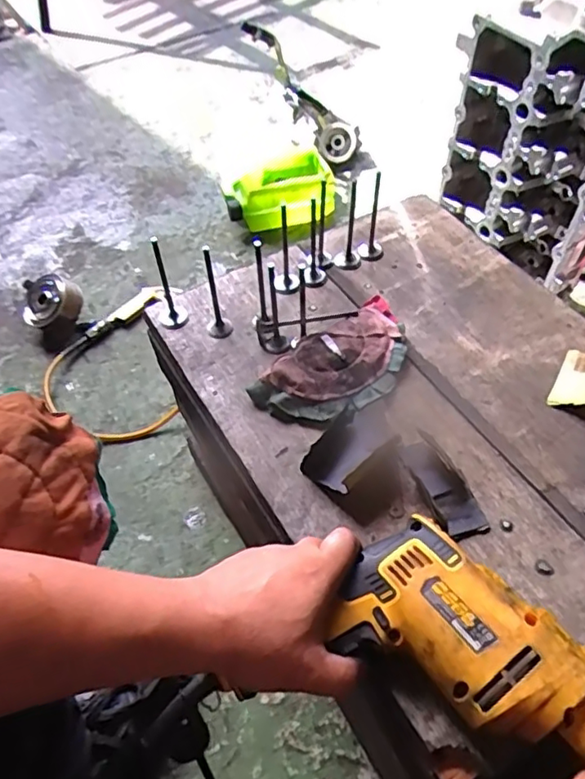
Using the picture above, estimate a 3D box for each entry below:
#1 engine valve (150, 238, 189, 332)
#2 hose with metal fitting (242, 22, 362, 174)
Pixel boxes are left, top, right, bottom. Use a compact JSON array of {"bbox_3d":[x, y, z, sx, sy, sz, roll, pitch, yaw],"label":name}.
[{"bbox_3d":[-0.136,-0.115,0.626,0.030,0.112,0.039,-16,55,-9],"label":"engine valve"},{"bbox_3d":[0.015,-0.616,1.268,0.102,0.364,0.121,-21,46,32],"label":"hose with metal fitting"}]

